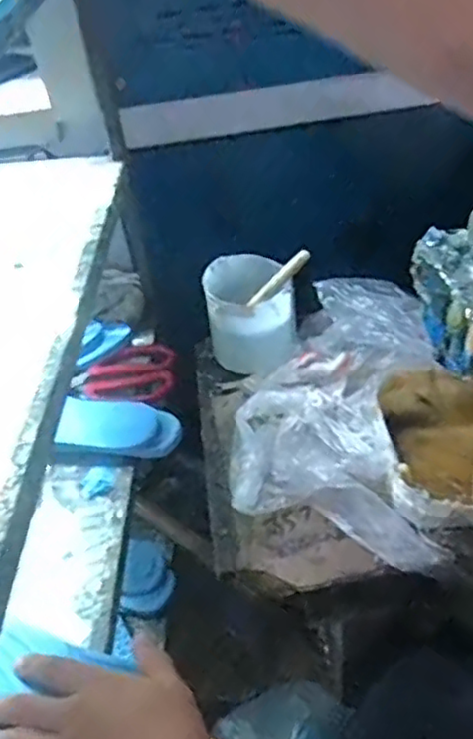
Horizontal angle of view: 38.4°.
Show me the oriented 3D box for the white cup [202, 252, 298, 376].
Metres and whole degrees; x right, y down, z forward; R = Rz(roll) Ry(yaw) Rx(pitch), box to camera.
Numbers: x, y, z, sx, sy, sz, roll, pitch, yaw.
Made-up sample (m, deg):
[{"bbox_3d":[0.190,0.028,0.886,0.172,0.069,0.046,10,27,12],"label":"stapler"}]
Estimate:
[{"bbox_3d":[0.016,-0.054,0.725,0.088,0.100,0.089,-4,42,4],"label":"white cup"}]

